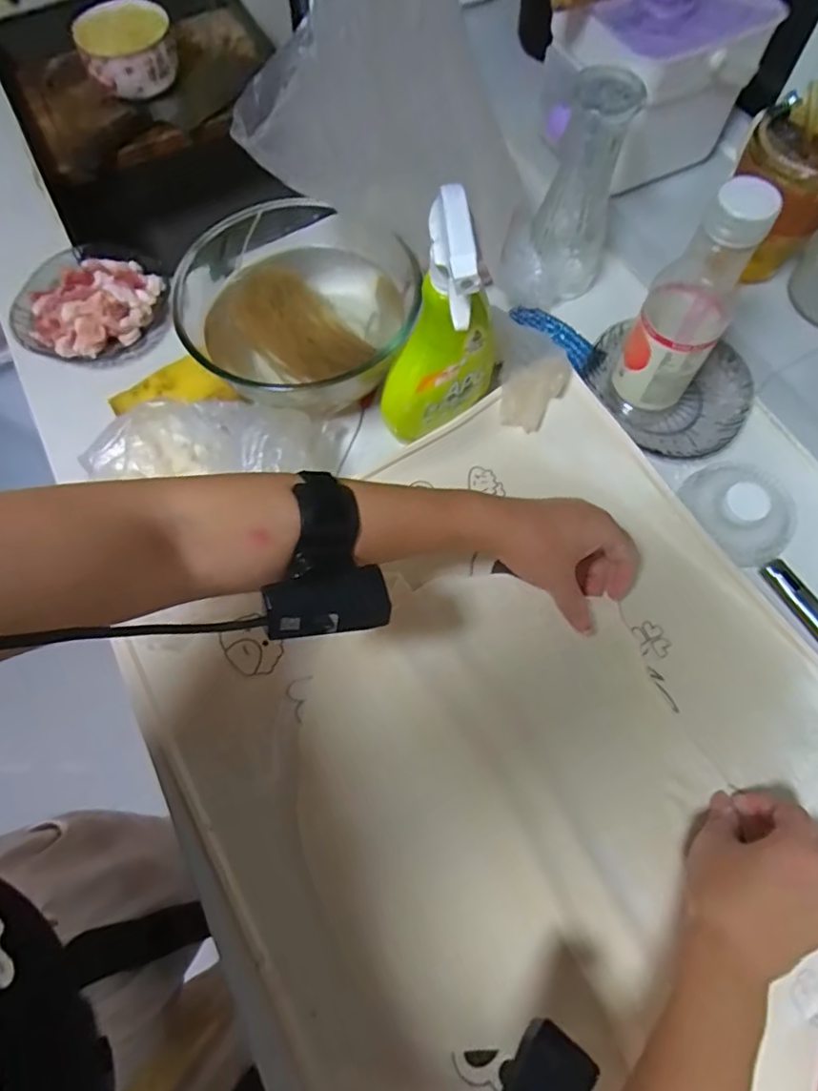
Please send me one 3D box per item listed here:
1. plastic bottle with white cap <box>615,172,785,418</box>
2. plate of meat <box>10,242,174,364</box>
[{"bbox_3d":[0.211,-0.177,0.445,0.058,0.199,0.058,28,70,12],"label":"plastic bottle with white cap"},{"bbox_3d":[-0.309,-0.248,0.569,0.143,0.036,0.138,0,67,1],"label":"plate of meat"}]

